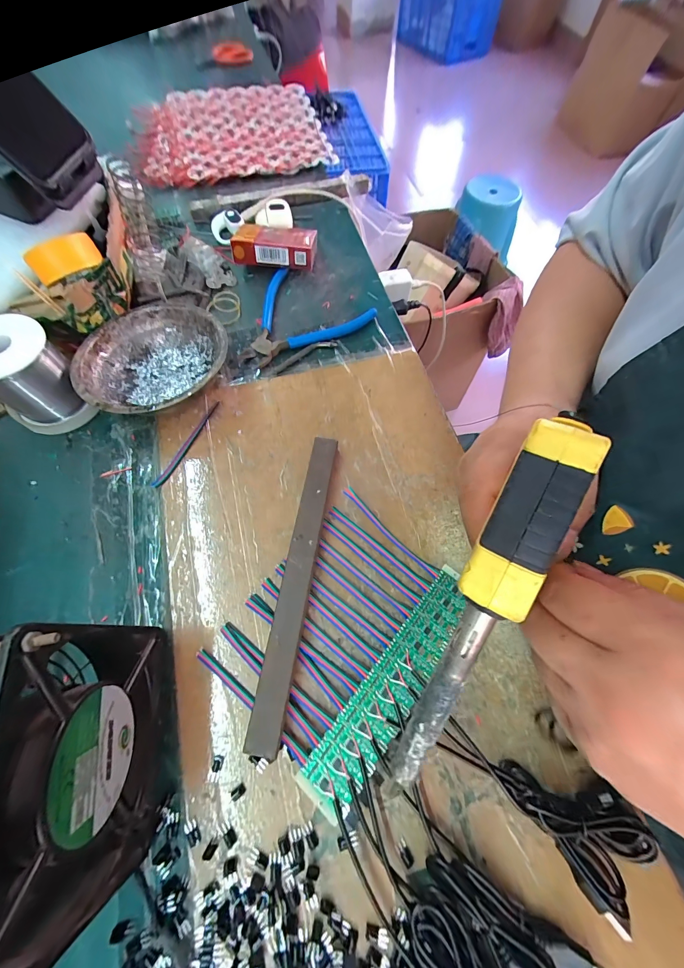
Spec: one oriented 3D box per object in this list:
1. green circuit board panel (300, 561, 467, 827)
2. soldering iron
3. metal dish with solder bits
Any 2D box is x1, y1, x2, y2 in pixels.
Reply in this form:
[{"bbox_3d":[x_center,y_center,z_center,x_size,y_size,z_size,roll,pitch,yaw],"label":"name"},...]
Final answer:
[{"bbox_3d":[0.036,0.128,0.221,0.032,0.009,0.160,38,70,14],"label":"green circuit board panel"},{"bbox_3d":[0.060,0.049,0.146,0.024,0.029,0.172,25,96,9],"label":"soldering iron"},{"bbox_3d":[-0.165,-0.105,0.302,0.120,0.044,0.122,1,66,-1],"label":"metal dish with solder bits"}]

